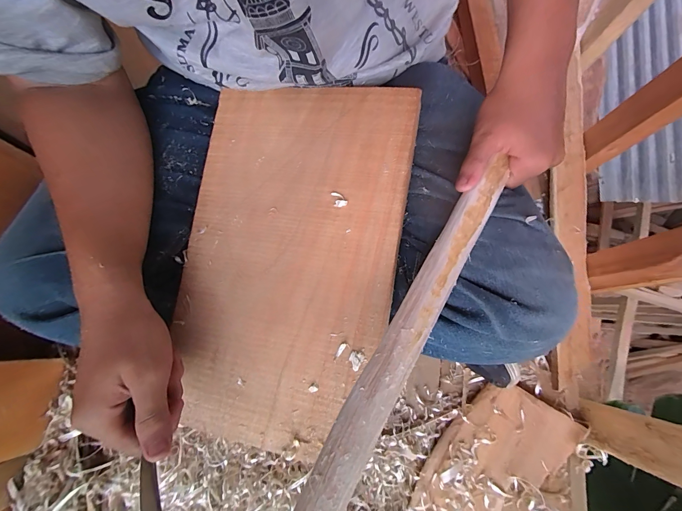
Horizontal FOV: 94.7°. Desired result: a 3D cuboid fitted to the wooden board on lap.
[{"bbox_3d":[-0.054,0.000,0.282,0.200,0.005,0.316,6,83,14],"label":"wooden board on lap"}]

